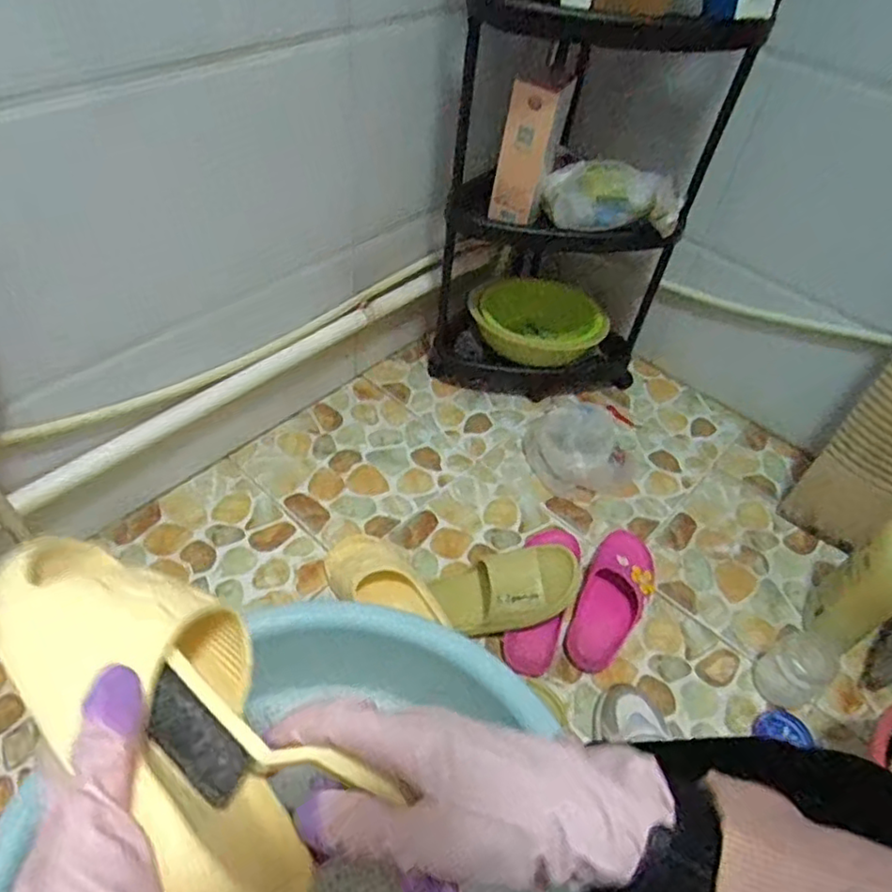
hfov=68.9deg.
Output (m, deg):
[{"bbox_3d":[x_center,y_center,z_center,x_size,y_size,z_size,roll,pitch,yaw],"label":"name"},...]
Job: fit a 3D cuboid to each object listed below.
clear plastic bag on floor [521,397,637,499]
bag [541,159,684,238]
[{"bbox_3d":[0.250,-0.009,1.149,0.205,0.093,0.170,-2,49,-6],"label":"clear plastic bag on floor"},{"bbox_3d":[0.248,-0.373,0.970,0.205,0.097,0.071,17,49,8],"label":"bag"}]

